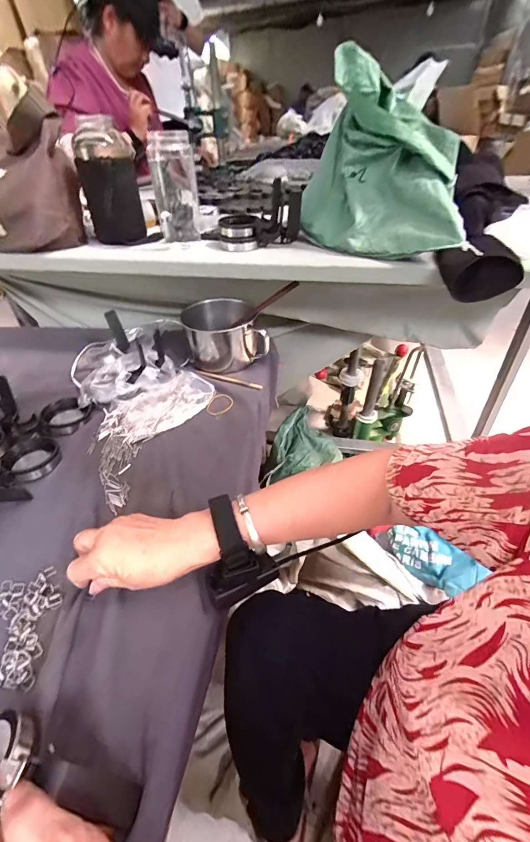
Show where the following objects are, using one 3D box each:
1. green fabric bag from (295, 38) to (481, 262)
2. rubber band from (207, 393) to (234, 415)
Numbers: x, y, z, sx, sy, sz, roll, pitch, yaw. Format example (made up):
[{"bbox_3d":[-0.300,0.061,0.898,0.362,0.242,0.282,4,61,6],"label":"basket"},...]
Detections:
[{"bbox_3d":[0.192,-0.375,0.527,0.129,0.214,0.271,-31,48,-29],"label":"green fabric bag"},{"bbox_3d":[-0.074,-0.027,0.589,0.036,0.004,0.051,28,50,14],"label":"rubber band"}]

